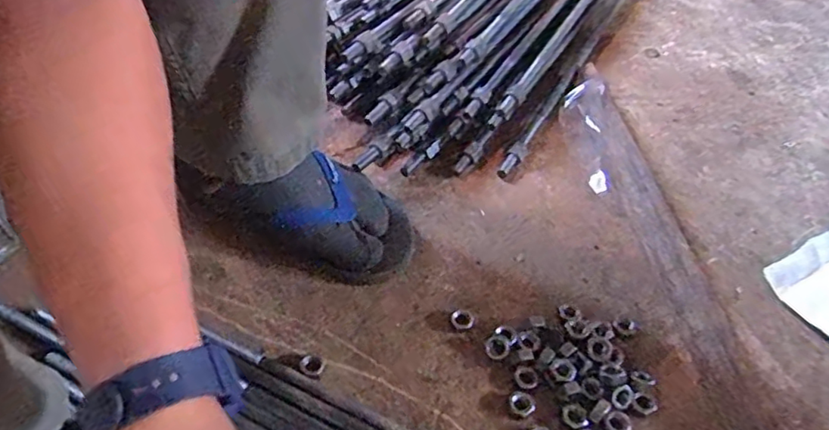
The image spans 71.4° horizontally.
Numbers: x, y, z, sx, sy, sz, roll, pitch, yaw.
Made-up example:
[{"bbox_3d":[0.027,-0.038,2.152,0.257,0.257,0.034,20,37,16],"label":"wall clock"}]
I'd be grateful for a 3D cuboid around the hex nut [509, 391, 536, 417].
[{"bbox_3d":[0.083,0.145,0.445,0.020,0.004,0.016,32,55,22],"label":"hex nut"}]

